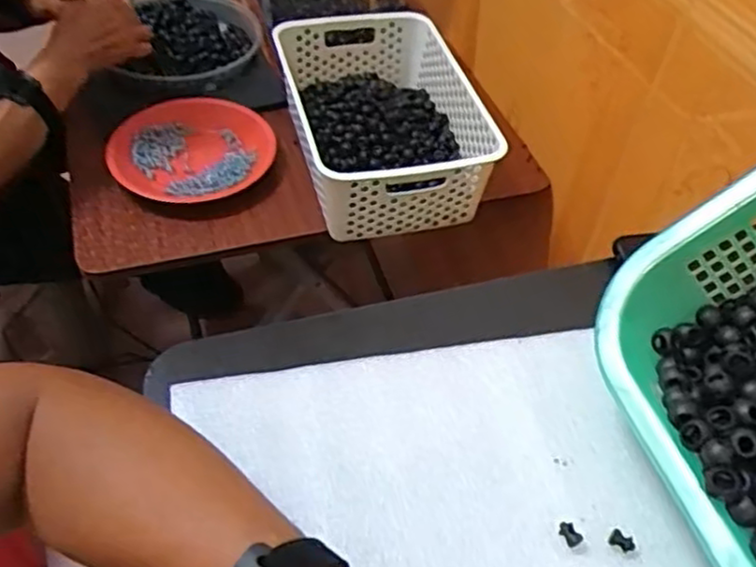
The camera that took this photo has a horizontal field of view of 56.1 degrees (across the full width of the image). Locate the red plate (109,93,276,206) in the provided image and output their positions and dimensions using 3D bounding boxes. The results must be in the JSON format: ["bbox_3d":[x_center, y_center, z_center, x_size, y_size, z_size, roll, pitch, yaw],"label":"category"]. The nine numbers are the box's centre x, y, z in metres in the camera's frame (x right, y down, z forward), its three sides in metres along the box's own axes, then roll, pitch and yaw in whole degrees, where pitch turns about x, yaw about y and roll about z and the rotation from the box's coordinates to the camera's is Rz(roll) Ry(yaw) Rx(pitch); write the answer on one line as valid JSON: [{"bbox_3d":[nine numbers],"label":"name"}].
[{"bbox_3d":[-0.222,-0.163,0.869,0.186,0.034,0.190,2,49,-2],"label":"red plate"}]

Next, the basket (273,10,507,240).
[{"bbox_3d":[0.005,-0.198,0.850,0.204,0.095,0.308,-10,51,-12],"label":"basket"}]

